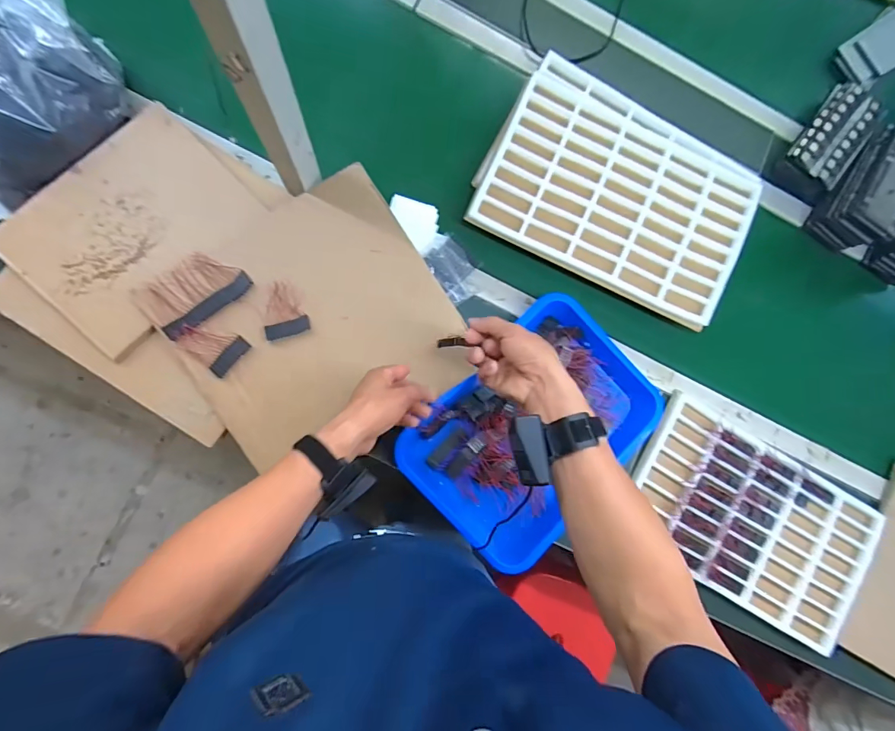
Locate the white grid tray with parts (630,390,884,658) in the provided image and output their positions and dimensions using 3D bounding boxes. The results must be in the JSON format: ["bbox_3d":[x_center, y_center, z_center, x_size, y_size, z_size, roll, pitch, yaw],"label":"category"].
[{"bbox_3d":[0.498,0.257,0.696,0.428,0.016,0.243,31,83,-4],"label":"white grid tray with parts"}]

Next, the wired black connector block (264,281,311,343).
[{"bbox_3d":[-0.228,-0.076,0.588,0.058,0.008,0.076,-18,104,-17],"label":"wired black connector block"}]

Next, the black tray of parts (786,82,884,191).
[{"bbox_3d":[0.681,-0.404,0.746,0.094,0.046,0.194,39,82,-2],"label":"black tray of parts"}]

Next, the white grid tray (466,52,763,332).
[{"bbox_3d":[0.279,-0.276,0.676,0.408,0.035,0.300,28,83,-4],"label":"white grid tray"}]

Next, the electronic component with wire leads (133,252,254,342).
[{"bbox_3d":[-0.339,-0.100,0.569,0.125,0.020,0.076,-40,91,-8],"label":"electronic component with wire leads"}]

